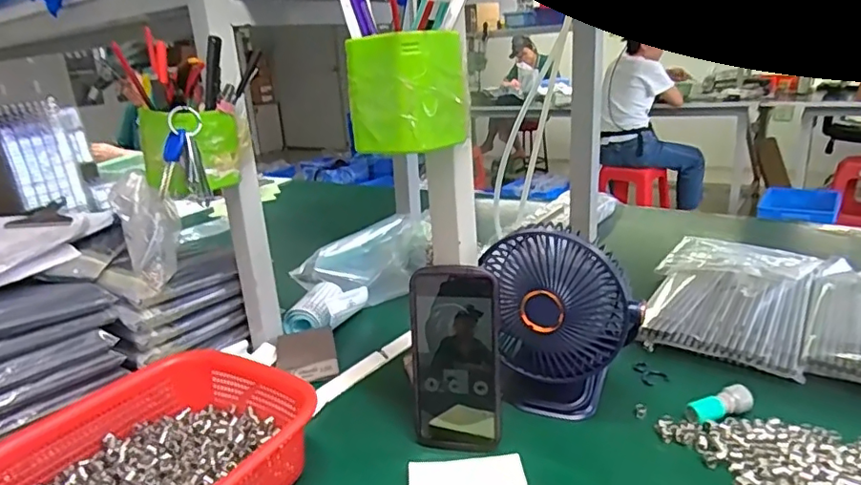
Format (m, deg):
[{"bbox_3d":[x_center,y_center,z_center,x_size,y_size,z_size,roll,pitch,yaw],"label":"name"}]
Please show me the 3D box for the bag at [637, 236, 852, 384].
[{"bbox_3d":[0.398,0.061,0.749,0.205,0.034,0.332,11,23,38],"label":"bag"}]

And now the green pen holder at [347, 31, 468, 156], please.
[{"bbox_3d":[-0.016,-0.110,0.417,0.068,0.079,0.071,12,24,40],"label":"green pen holder"}]

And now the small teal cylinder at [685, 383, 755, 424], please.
[{"bbox_3d":[0.270,0.152,0.526,0.063,0.019,0.022,-8,19,-12],"label":"small teal cylinder"}]

